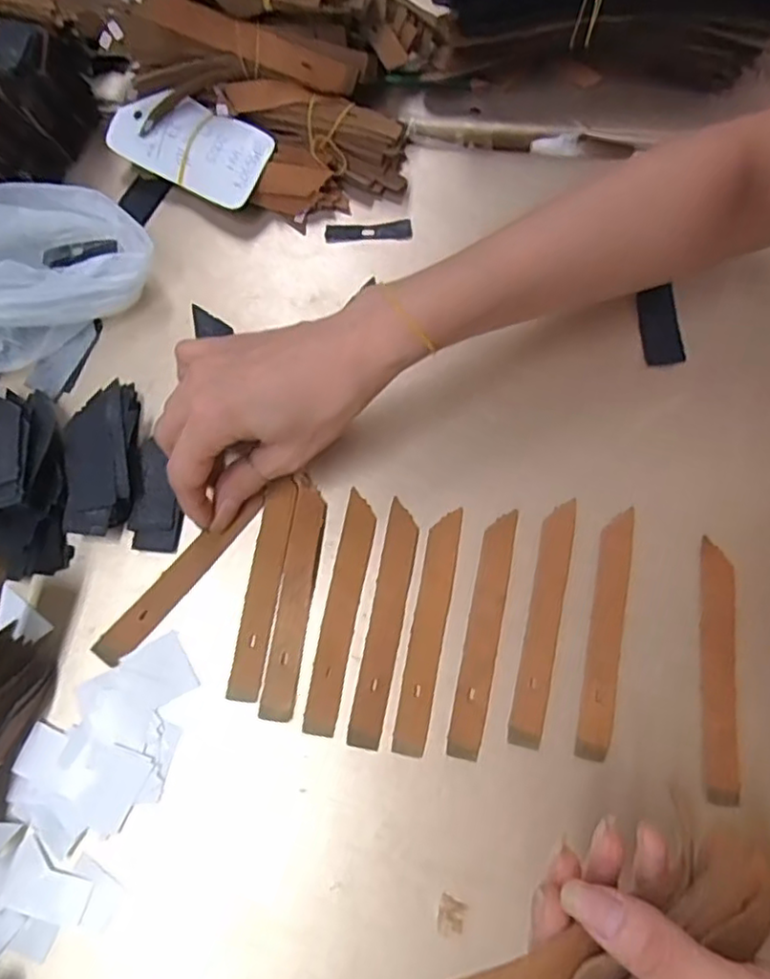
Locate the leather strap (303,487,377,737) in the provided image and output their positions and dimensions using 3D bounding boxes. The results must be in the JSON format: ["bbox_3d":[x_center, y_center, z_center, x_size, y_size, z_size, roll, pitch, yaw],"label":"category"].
[{"bbox_3d":[-0.022,0.063,0.340,0.017,0.004,0.124,10,74,5],"label":"leather strap"}]

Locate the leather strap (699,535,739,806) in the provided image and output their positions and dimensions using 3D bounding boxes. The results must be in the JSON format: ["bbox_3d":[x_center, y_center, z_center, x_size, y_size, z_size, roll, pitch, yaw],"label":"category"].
[{"bbox_3d":[0.169,0.090,0.326,0.017,0.007,0.124,6,74,3],"label":"leather strap"}]

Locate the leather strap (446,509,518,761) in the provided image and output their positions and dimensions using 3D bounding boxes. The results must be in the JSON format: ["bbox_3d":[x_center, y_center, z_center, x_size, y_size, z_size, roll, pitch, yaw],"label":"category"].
[{"bbox_3d":[0.051,0.072,0.333,0.018,0.004,0.124,12,74,5],"label":"leather strap"}]

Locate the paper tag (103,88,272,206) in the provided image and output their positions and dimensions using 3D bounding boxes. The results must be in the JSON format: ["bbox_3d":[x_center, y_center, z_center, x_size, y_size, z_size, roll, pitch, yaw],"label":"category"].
[{"bbox_3d":[-0.123,-0.216,0.403,0.100,0.010,0.050,26,98,5],"label":"paper tag"}]

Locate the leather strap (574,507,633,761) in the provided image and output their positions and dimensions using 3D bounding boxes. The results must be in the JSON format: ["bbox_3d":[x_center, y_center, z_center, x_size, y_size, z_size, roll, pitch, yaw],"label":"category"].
[{"bbox_3d":[0.114,0.072,0.331,0.017,0.004,0.124,11,74,5],"label":"leather strap"}]

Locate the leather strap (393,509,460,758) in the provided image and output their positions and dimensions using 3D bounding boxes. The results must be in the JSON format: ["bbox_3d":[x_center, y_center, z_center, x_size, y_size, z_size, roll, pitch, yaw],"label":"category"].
[{"bbox_3d":[0.022,0.071,0.334,0.016,0.004,0.123,10,74,5],"label":"leather strap"}]

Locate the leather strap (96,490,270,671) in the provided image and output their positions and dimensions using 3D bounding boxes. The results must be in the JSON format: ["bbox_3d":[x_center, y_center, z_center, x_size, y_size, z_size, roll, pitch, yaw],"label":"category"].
[{"bbox_3d":[-0.108,0.045,0.347,0.017,0.006,0.117,41,80,12],"label":"leather strap"}]

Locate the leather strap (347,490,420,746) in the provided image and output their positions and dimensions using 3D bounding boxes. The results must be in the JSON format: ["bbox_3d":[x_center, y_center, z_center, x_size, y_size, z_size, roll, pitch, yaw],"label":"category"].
[{"bbox_3d":[0.000,0.067,0.336,0.017,0.004,0.124,11,74,5],"label":"leather strap"}]

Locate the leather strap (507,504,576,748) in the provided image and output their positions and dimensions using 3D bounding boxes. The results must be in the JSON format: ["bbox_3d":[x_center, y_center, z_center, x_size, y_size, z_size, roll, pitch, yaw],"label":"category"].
[{"bbox_3d":[0.082,0.066,0.334,0.017,0.004,0.124,12,74,5],"label":"leather strap"}]

